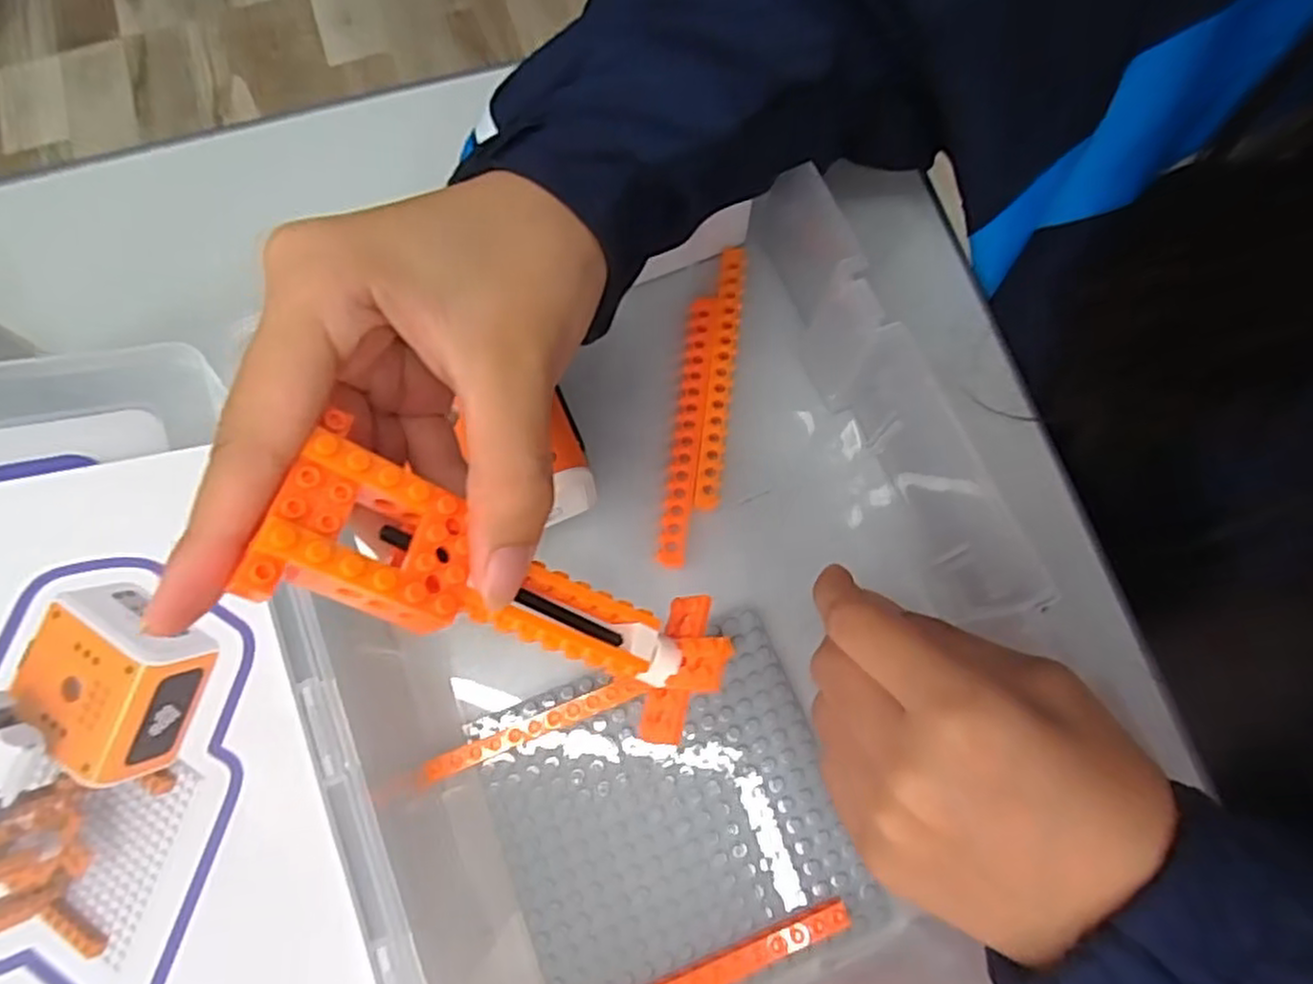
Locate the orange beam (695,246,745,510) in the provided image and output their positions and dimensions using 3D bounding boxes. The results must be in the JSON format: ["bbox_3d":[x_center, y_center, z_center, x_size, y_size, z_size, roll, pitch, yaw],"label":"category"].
[{"bbox_3d":[0.030,-0.054,0.340,0.011,0.005,0.125,7,74,1],"label":"orange beam"}]

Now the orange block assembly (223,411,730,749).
[{"bbox_3d":[-0.034,0.029,0.197,0.128,0.027,0.046,28,70,-35],"label":"orange block assembly"}]

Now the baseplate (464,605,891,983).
[{"bbox_3d":[0.002,0.121,0.286,0.125,0.009,0.111,-18,75,-6],"label":"baseplate"}]

